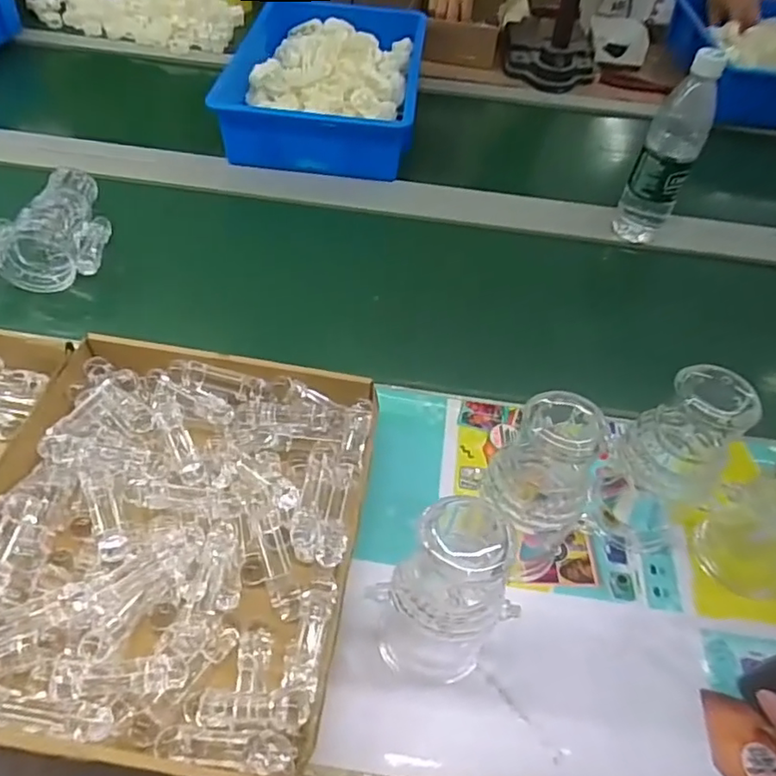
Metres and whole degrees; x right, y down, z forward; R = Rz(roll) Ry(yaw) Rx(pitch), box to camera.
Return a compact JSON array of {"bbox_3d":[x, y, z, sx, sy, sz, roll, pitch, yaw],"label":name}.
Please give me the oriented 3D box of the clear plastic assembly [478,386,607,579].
[{"bbox_3d":[0.107,0.078,0.438,0.061,0.172,0.061,3,51,-3],"label":"clear plastic assembly"}]

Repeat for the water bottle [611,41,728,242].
[{"bbox_3d":[0.330,-0.268,0.724,0.062,0.240,0.055,24,53,14],"label":"water bottle"}]

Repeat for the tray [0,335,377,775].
[{"bbox_3d":[-0.169,0.106,0.463,0.282,0.049,0.310,10,51,2],"label":"tray"}]

